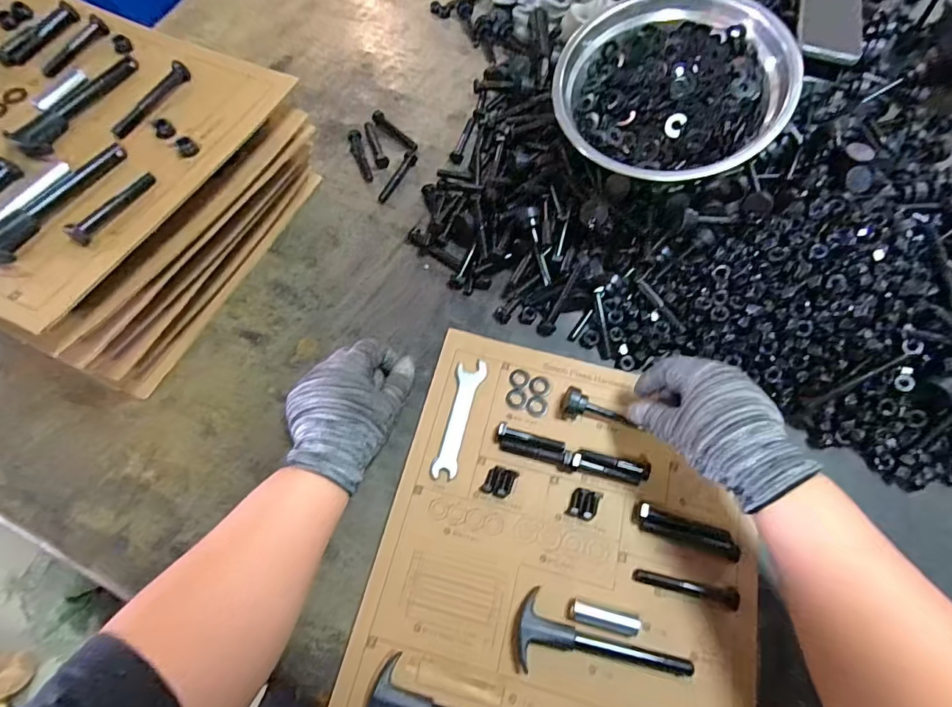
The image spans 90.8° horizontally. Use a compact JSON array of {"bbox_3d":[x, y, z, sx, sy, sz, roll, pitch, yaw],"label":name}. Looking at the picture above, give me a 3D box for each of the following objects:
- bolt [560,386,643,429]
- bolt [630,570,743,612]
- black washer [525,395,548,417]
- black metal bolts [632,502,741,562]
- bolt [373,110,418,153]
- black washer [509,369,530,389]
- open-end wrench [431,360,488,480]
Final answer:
[{"bbox_3d":[0.115,0.052,0.433,0.068,0.024,0.027,17,66,-7],"label":"bolt"},{"bbox_3d":[0.166,0.184,0.372,0.077,0.012,0.014,14,68,6],"label":"bolt"},{"bbox_3d":[0.057,0.049,0.438,0.019,0.004,0.020,0,67,0],"label":"black washer"},{"bbox_3d":[0.173,0.145,0.385,0.082,0.014,0.021,18,69,7],"label":"black metal bolts"},{"bbox_3d":[-0.100,-0.272,0.573,0.018,0.010,0.074,-42,71,-17],"label":"bolt"},{"bbox_3d":[0.042,0.024,0.449,0.019,0.004,0.019,0,68,0],"label":"black washer"},{"bbox_3d":[-0.016,0.057,0.430,0.026,0.004,0.112,14,68,6],"label":"open-end wrench"}]

